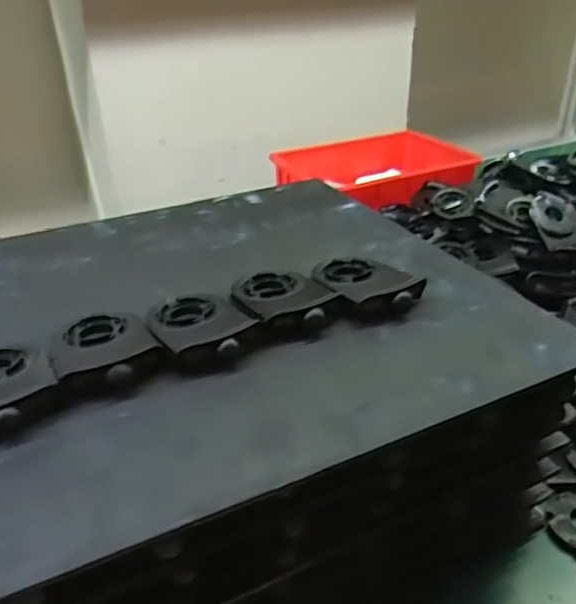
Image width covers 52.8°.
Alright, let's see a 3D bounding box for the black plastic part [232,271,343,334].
[{"bbox_3d":[-0.005,-0.002,0.394,0.055,0.019,0.083,-16,33,-22],"label":"black plastic part"}]

